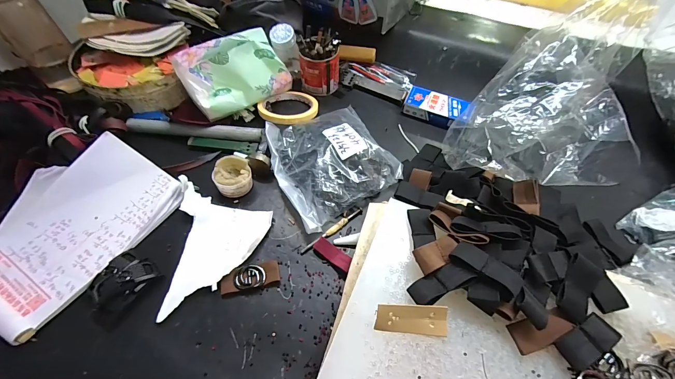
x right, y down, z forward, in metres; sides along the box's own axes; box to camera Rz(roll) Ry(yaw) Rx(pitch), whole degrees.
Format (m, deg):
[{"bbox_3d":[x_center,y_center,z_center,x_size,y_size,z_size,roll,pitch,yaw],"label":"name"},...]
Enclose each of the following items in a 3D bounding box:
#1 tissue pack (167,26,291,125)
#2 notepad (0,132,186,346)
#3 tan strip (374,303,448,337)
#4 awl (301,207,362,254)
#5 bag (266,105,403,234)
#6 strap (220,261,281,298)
[{"bbox_3d":[-0.151,-0.175,0.447,0.152,0.101,0.056,-28,27,-15],"label":"tissue pack"},{"bbox_3d":[-0.310,0.038,0.343,0.147,0.040,0.218,27,60,16],"label":"notepad"},{"bbox_3d":[0.066,0.116,0.266,0.063,0.018,0.022,3,56,2],"label":"tan strip"},{"bbox_3d":[-0.005,0.050,0.370,0.096,0.007,0.008,-33,63,-20],"label":"awl"},{"bbox_3d":[-0.012,-0.046,0.410,0.153,0.047,0.168,-24,60,-16],"label":"bag"},{"bbox_3d":[-0.097,0.098,0.334,0.063,0.011,0.027,-14,58,-10],"label":"strap"}]

